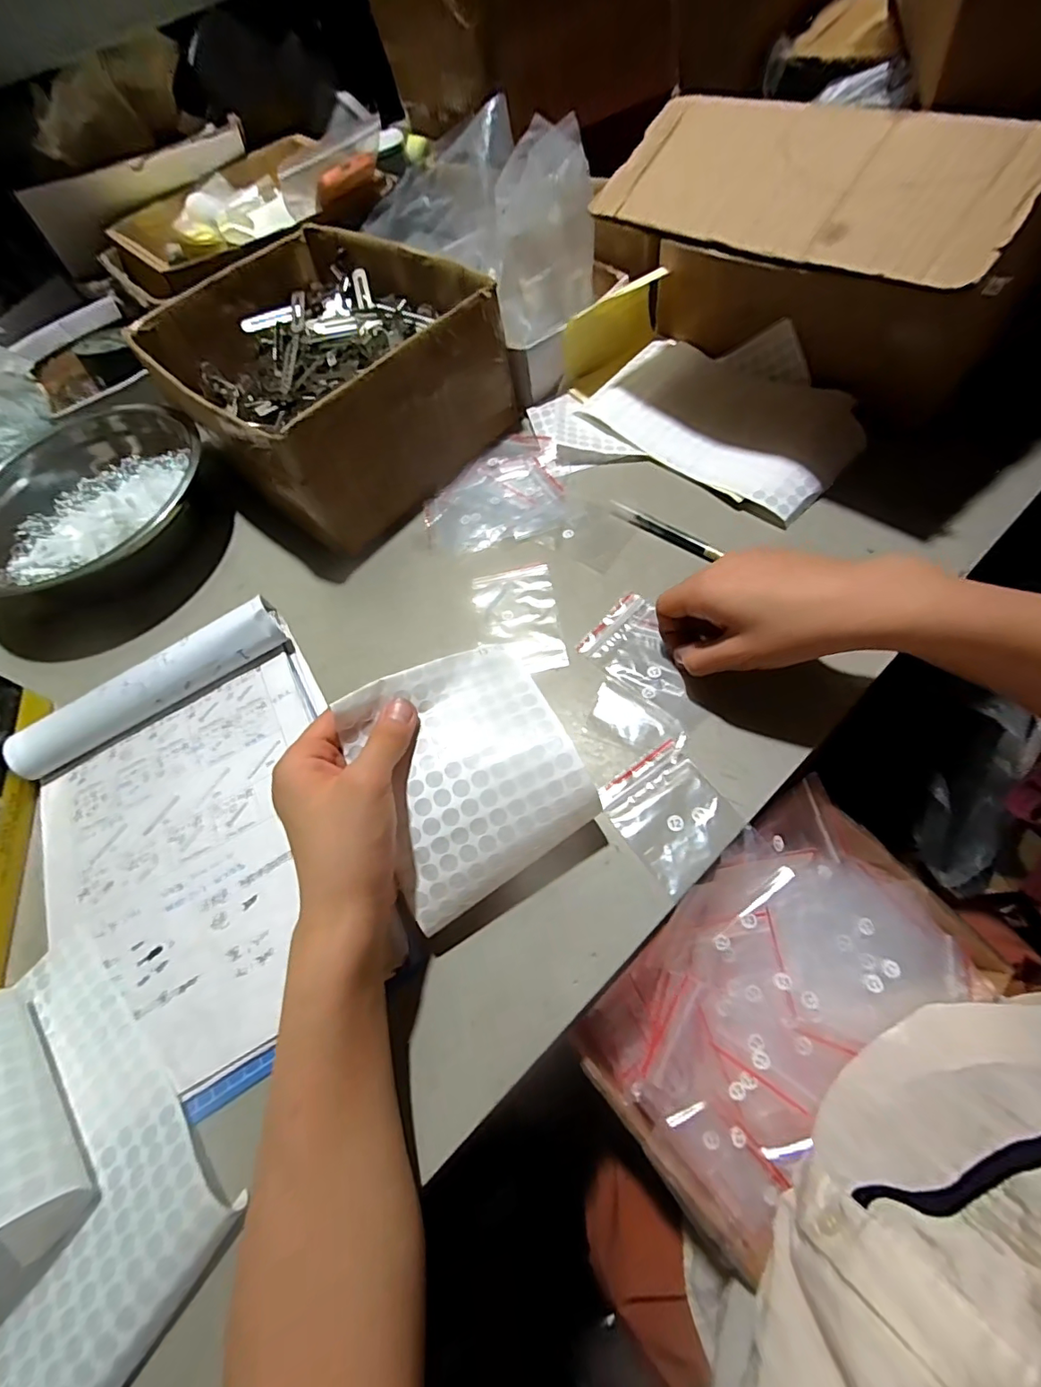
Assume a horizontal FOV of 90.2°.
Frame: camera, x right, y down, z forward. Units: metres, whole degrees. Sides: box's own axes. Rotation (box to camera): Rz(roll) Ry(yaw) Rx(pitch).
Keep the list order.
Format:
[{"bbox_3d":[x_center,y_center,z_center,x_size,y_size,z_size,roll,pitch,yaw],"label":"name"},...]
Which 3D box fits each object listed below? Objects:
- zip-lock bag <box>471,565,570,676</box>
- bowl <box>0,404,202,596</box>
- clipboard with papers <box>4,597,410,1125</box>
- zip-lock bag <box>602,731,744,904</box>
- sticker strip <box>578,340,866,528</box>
[{"bbox_3d":[-0.001,-0.061,0.433,0.066,0.009,0.109,-13,60,4],"label":"zip-lock bag"},{"bbox_3d":[-0.423,-0.184,0.518,0.228,0.065,0.197,-12,61,3],"label":"bowl"},{"bbox_3d":[-0.226,0.103,0.371,0.223,0.031,0.311,-31,61,-8],"label":"clipboard with papers"},{"bbox_3d":[0.098,0.076,0.333,0.068,0.004,0.076,-31,64,-11],"label":"zip-lock bag"},{"bbox_3d":[0.189,-0.263,0.490,0.140,0.029,0.240,-42,63,-14],"label":"sticker strip"}]

